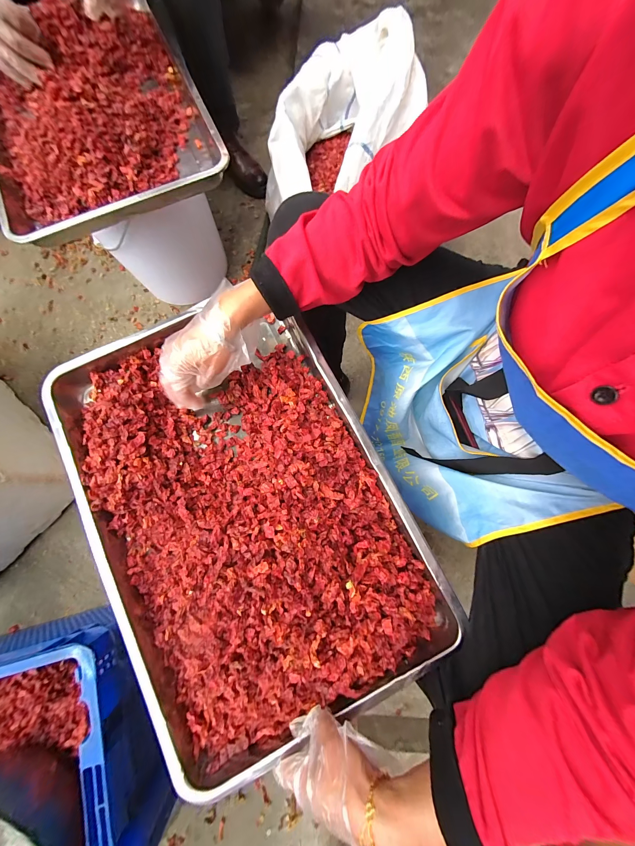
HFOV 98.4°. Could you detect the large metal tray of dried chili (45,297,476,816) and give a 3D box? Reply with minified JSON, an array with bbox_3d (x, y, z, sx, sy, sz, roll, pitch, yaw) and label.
[{"bbox_3d":[-0.116,0.108,0.374,0.404,0.065,0.570,-28,80,-5],"label":"large metal tray of dried chili"}]

